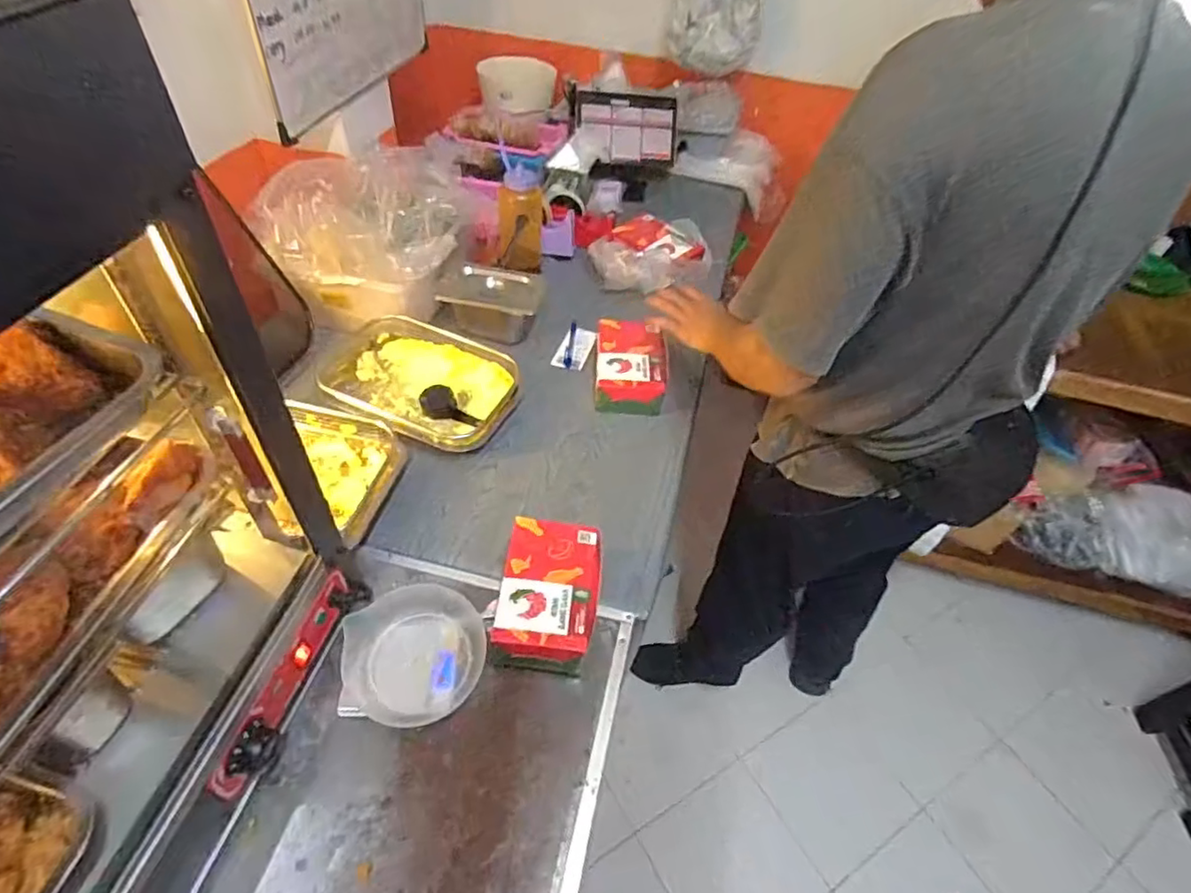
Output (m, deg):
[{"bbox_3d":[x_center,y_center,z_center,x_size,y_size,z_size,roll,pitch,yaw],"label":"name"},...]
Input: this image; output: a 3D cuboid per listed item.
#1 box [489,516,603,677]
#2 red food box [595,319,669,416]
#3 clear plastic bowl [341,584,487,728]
[{"bbox_3d":[-0.057,0.188,0.761,0.116,0.074,0.182,8,48,1],"label":"box"},{"bbox_3d":[0.061,-0.133,1.052,0.118,0.075,0.171,2,48,-4],"label":"red food box"},{"bbox_3d":[-0.211,0.237,0.714,0.150,0.068,0.155,3,48,-3],"label":"clear plastic bowl"}]

